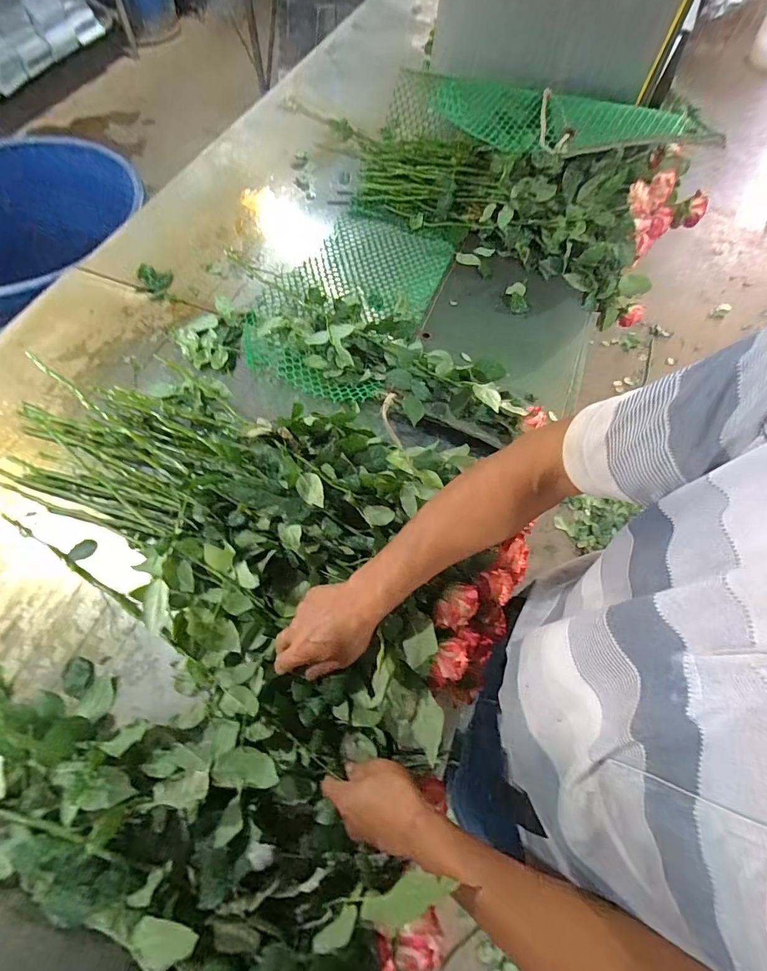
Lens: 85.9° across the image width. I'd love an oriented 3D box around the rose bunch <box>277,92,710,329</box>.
[{"bbox_3d":[0.263,-0.692,0.969,0.868,0.221,0.367,25,66,9],"label":"rose bunch"}]

